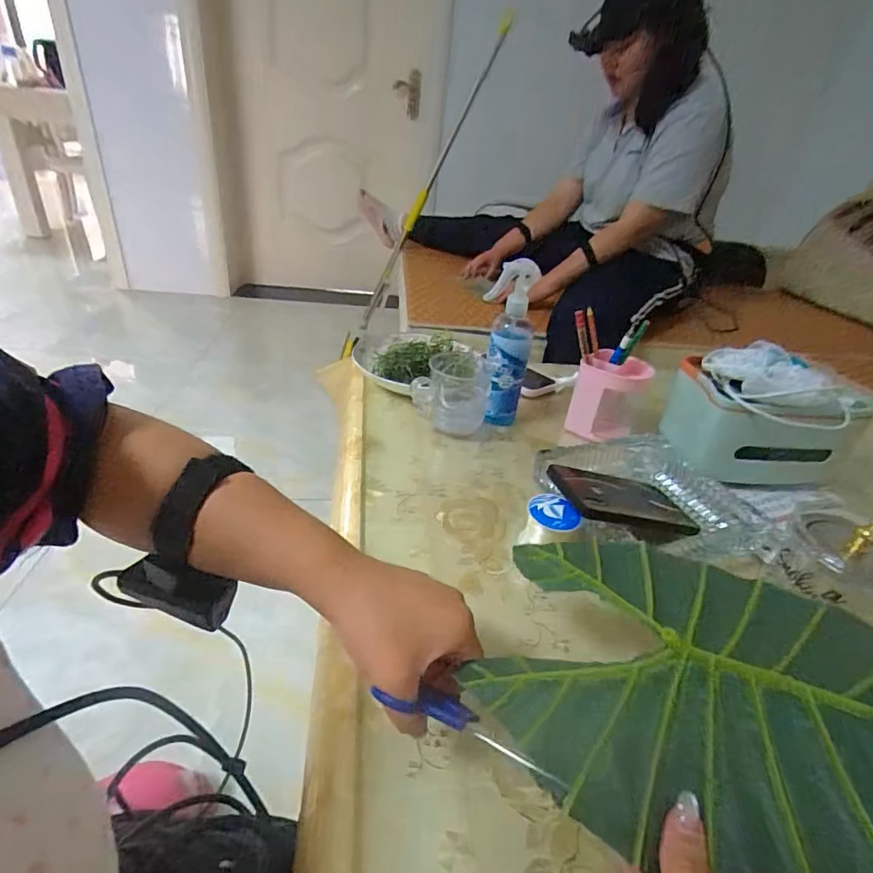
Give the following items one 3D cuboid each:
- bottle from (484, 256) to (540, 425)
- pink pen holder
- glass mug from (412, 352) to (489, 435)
[{"bbox_3d":[0.088,-0.113,0.616,0.060,0.210,0.046,10,32,5],"label":"bottle"},{"bbox_3d":[0.229,-0.052,0.648,0.079,0.101,0.070,24,36,24],"label":"pink pen holder"},{"bbox_3d":[0.020,-0.055,0.621,0.091,0.090,0.066,10,32,5],"label":"glass mug"}]

